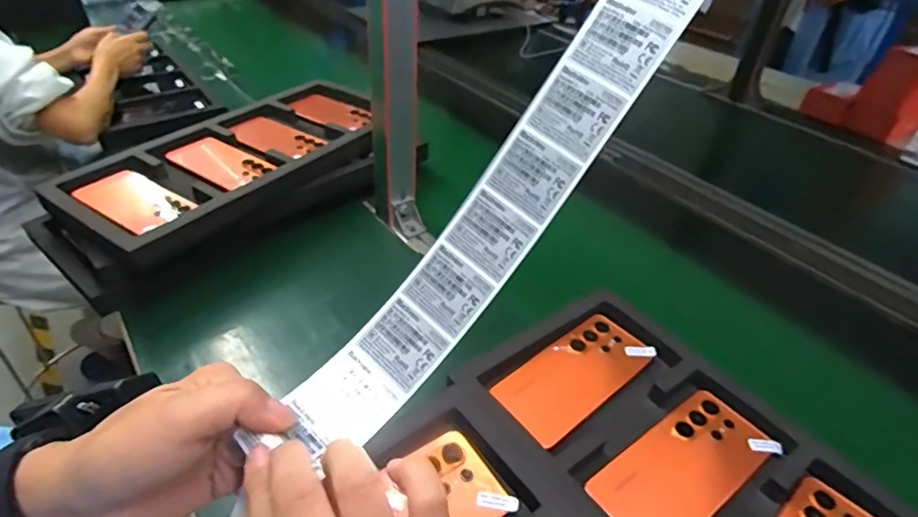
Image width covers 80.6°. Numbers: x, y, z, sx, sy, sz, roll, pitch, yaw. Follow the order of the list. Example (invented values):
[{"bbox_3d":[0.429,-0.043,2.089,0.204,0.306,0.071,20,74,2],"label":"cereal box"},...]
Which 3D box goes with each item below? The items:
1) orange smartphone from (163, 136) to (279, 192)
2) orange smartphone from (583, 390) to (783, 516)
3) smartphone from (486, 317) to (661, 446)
[{"bbox_3d":[-0.330,-0.131,0.754,0.153,0.014,0.077,21,41,21],"label":"orange smartphone"},{"bbox_3d":[0.189,0.174,0.454,0.166,0.007,0.077,-22,45,-29],"label":"orange smartphone"},{"bbox_3d":[0.113,0.111,0.525,0.164,0.009,0.075,-26,47,-33],"label":"smartphone"}]

